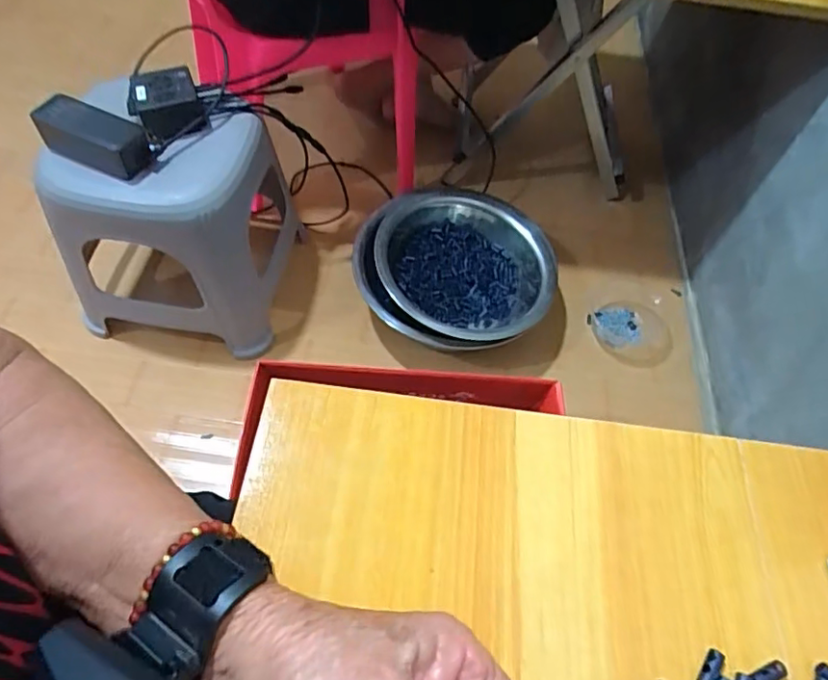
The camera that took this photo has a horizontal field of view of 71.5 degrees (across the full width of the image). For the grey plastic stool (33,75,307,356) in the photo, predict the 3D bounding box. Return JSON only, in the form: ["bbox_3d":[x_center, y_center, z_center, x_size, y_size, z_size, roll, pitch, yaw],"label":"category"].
[{"bbox_3d":[-0.344,-0.174,0.881,0.262,0.313,0.274,7,58,0],"label":"grey plastic stool"}]

